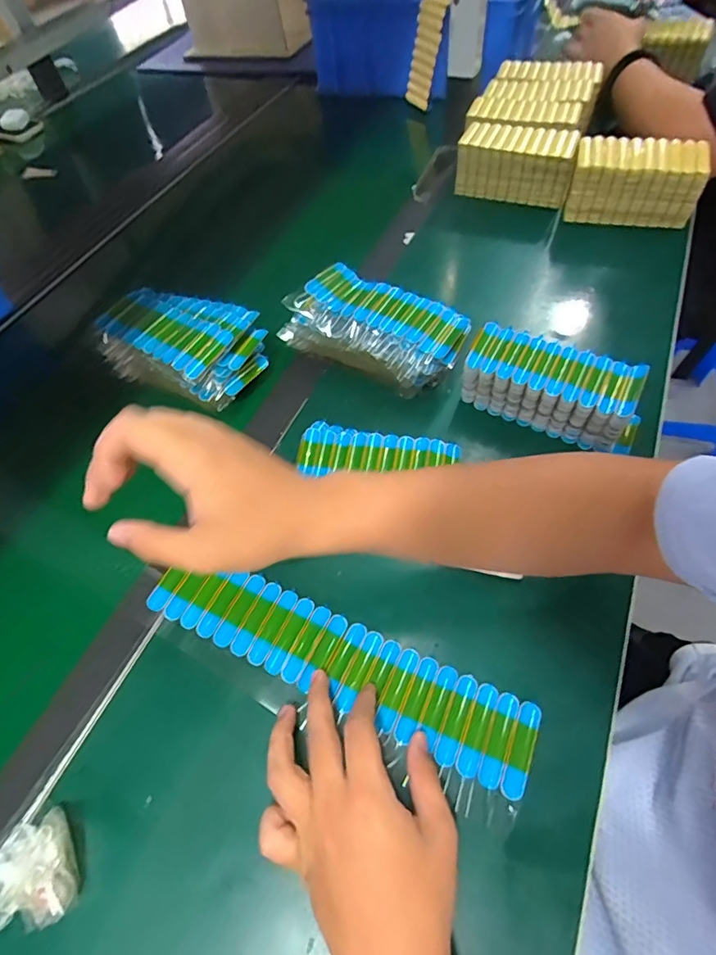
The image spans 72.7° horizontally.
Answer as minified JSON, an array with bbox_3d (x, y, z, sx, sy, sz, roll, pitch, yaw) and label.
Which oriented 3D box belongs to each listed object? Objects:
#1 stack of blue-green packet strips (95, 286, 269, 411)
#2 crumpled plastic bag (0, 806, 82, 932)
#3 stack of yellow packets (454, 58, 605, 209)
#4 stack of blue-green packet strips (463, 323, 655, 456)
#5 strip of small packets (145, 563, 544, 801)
[{"bbox_3d":[-0.190,-0.144,0.529,0.173,0.066,0.117,24,62,19],"label":"stack of blue-green packet strips"},{"bbox_3d":[-0.209,0.253,0.308,0.056,0.033,0.063,-30,59,-14],"label":"crumpled plastic bag"},{"bbox_3d":[0.258,-0.529,0.744,0.163,0.091,0.243,16,60,15],"label":"stack of yellow packets"},{"bbox_3d":[0.192,-0.085,0.476,0.167,0.067,0.059,23,61,19],"label":"stack of blue-green packet strips"},{"bbox_3d":[-0.017,0.138,0.375,0.303,0.014,0.065,20,61,13],"label":"strip of small packets"}]

